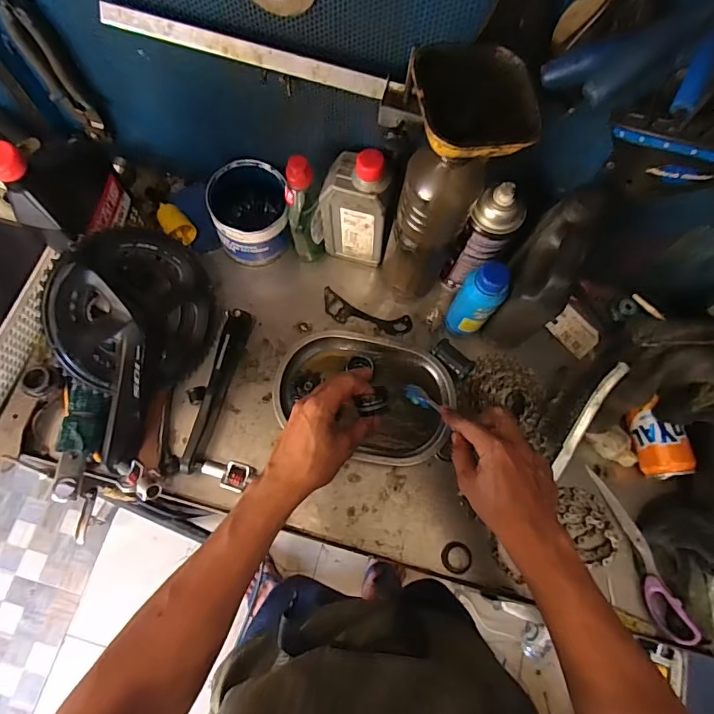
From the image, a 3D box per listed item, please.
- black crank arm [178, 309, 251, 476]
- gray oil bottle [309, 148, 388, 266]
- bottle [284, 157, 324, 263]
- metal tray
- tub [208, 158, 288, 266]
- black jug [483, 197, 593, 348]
[{"bbox_3d":[-0.176,0.038,0.573,0.025,0.039,0.204,16,72,4],"label":"black crank arm"},{"bbox_3d":[-0.007,-0.184,0.567,0.088,0.169,0.049,14,72,3],"label":"gray oil bottle"},{"bbox_3d":[-0.068,-0.179,0.590,0.042,0.172,0.045,-11,73,-5],"label":"bottle"},{"bbox_3d":[0.011,0.044,0.587,0.220,0.029,0.152,22,73,5],"label":"metal tray"},{"bbox_3d":[-0.143,-0.188,0.619,0.096,0.101,0.107,-18,74,-7],"label":"tub"},{"bbox_3d":[0.202,-0.086,0.546,0.051,0.188,0.111,18,73,4],"label":"black jug"}]

